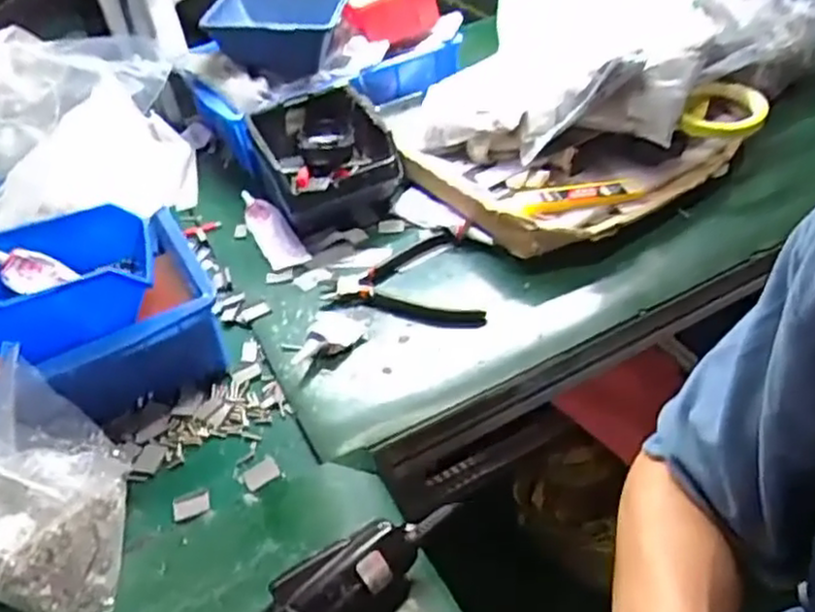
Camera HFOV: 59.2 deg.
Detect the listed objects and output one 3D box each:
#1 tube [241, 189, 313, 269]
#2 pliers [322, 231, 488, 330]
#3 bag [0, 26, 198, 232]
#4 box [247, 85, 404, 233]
[{"bbox_3d":[-0.141,-0.080,0.721,0.035,0.018,0.125,-27,46,-20],"label":"tube"},{"bbox_3d":[0.006,-0.029,0.654,0.140,0.013,0.112,5,44,14],"label":"pliers"},{"bbox_3d":[-0.358,-0.160,0.710,0.254,0.172,0.188,-31,47,-22],"label":"bag"},{"bbox_3d":[-0.082,-0.144,0.733,0.125,0.088,0.140,-20,43,-14],"label":"box"}]

